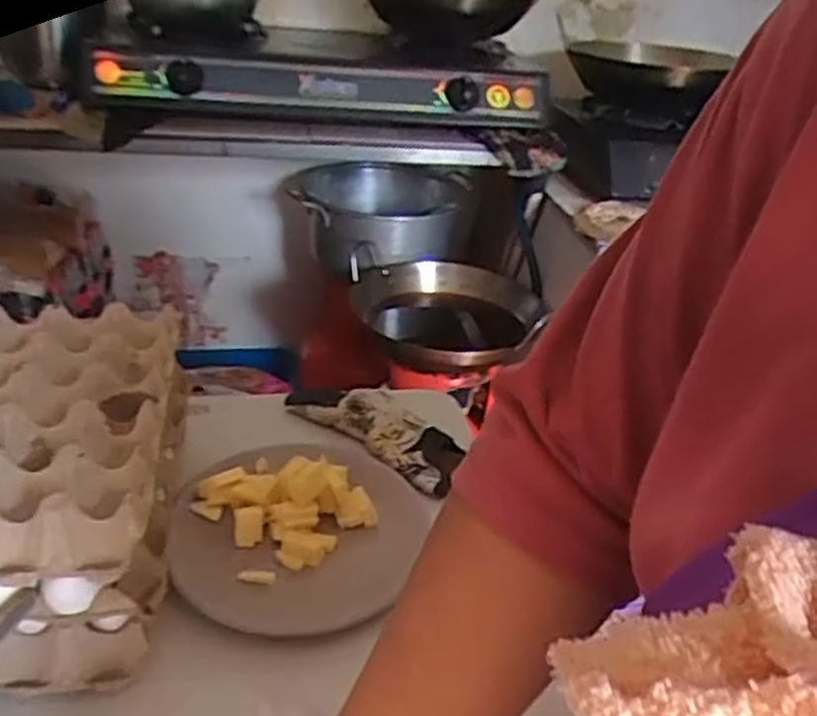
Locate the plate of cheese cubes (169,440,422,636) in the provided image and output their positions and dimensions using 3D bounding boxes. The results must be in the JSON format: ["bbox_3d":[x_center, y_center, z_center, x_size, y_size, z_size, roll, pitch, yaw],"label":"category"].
[{"bbox_3d":[-0.089,0.123,0.625,0.186,0.057,0.213,11,29,11],"label":"plate of cheese cubes"}]

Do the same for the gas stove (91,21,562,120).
[{"bbox_3d":[-0.143,-0.480,1.283,0.706,0.096,0.319,-4,30,-17],"label":"gas stove"}]

